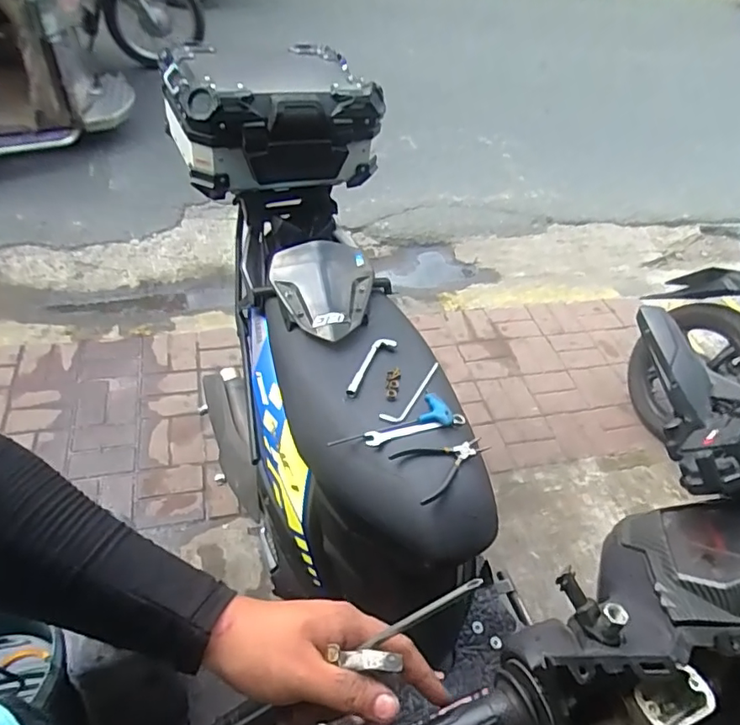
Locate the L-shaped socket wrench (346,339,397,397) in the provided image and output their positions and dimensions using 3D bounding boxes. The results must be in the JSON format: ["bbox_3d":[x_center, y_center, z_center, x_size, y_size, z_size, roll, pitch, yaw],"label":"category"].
[{"bbox_3d":[0.001,0.002,0.972,0.031,0.013,0.159,22,43,16],"label":"L-shaped socket wrench"}]

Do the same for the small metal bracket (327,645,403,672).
[{"bbox_3d":[-0.003,0.185,0.339,0.043,0.005,0.011,1,39,16],"label":"small metal bracket"}]

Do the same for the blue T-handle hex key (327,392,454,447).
[{"bbox_3d":[0.034,0.090,0.885,0.204,0.018,0.071,-9,44,-18],"label":"blue T-handle hex key"}]

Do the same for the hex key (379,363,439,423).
[{"bbox_3d":[0.079,0.054,0.941,0.031,0.009,0.178,29,46,23],"label":"hex key"}]

